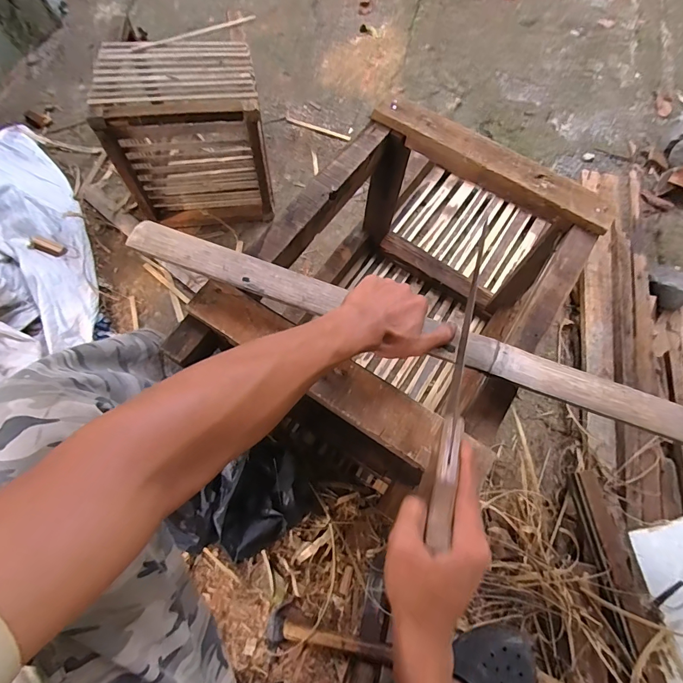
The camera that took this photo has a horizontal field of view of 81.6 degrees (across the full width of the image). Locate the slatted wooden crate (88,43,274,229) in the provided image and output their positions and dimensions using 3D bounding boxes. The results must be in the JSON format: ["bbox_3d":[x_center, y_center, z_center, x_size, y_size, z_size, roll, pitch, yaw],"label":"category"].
[{"bbox_3d":[-0.330,-0.458,0.913,0.303,0.307,0.264,-7,69,-4],"label":"slatted wooden crate"}]

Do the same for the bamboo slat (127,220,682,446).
[{"bbox_3d":[0.197,0.027,0.445,0.952,0.022,0.046,20,69,4],"label":"bamboo slat"}]

